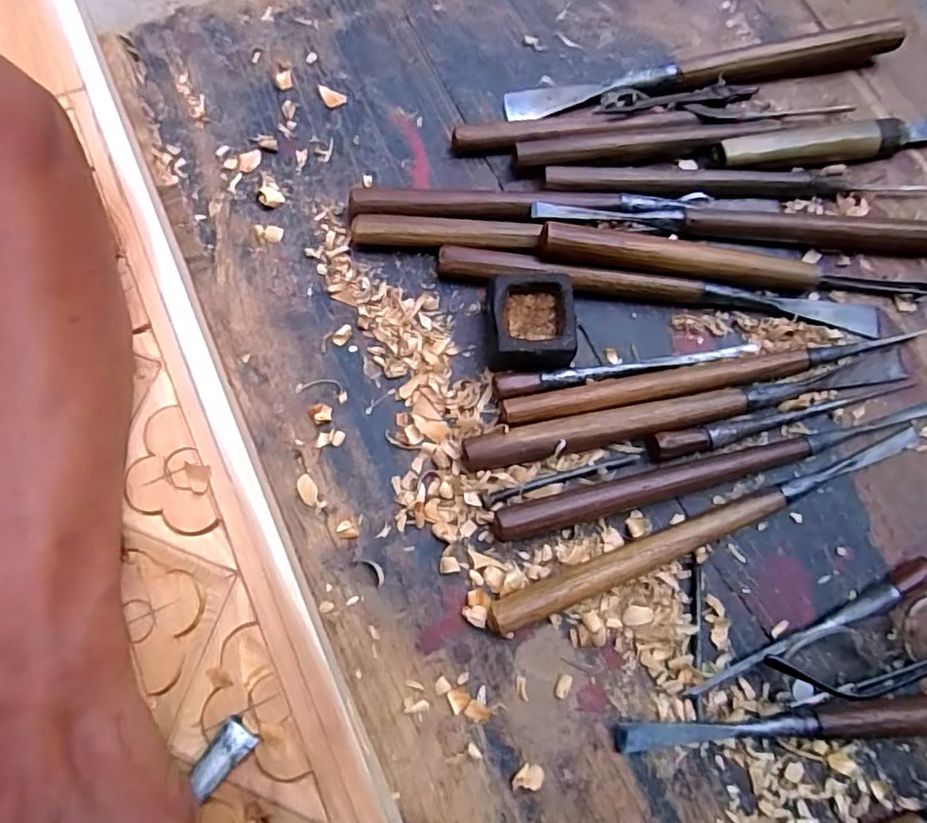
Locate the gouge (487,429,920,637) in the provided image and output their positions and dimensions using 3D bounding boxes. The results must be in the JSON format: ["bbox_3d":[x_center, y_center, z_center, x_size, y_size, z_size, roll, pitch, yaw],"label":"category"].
[{"bbox_3d":[0.128,0.058,0.306,0.245,0.016,0.020,-21,77,-6],"label":"gouge"}]

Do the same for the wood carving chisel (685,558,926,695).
[{"bbox_3d":[0.174,0.109,0.297,0.140,0.011,0.012,-25,77,-7],"label":"wood carving chisel"}]

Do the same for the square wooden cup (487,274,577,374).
[{"bbox_3d":[0.036,-0.047,0.328,0.044,0.026,0.051,-5,76,-2],"label":"square wooden cup"}]

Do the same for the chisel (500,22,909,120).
[{"bbox_3d":[0.150,-0.215,0.378,0.247,0.022,0.023,-10,76,-3],"label":"chisel"}]

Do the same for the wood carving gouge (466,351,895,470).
[{"bbox_3d":[0.122,-0.001,0.321,0.246,0.016,0.021,-11,76,-3],"label":"wood carving gouge"}]

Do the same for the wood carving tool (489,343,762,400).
[{"bbox_3d":[0.090,-0.026,0.330,0.149,0.012,0.012,-11,76,-3],"label":"wood carving tool"}]

